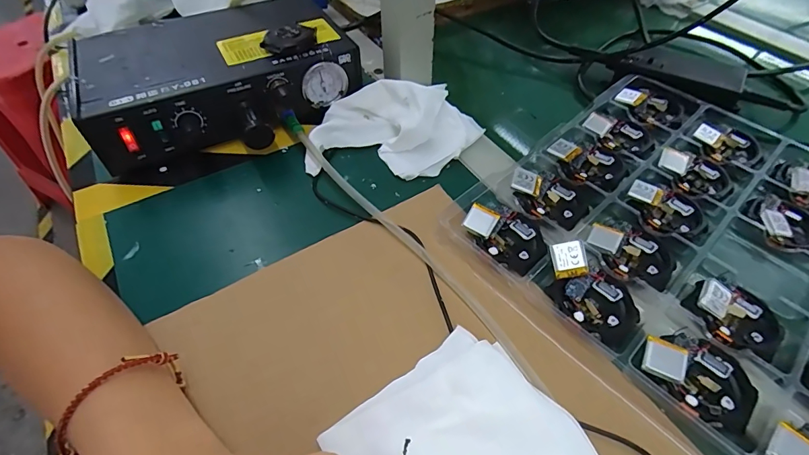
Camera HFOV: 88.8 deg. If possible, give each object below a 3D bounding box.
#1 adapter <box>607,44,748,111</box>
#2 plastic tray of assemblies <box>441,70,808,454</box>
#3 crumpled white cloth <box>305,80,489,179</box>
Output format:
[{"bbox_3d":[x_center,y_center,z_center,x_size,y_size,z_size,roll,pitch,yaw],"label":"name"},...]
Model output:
[{"bbox_3d":[0.280,-0.159,0.424,0.116,0.022,0.050,26,75,19],"label":"adapter"},{"bbox_3d":[0.285,0.044,0.271,0.299,0.022,0.437,-36,59,-25],"label":"plastic tray of assemblies"},{"bbox_3d":[-0.008,-0.092,0.372,0.151,0.036,0.098,3,51,3],"label":"crumpled white cloth"}]

